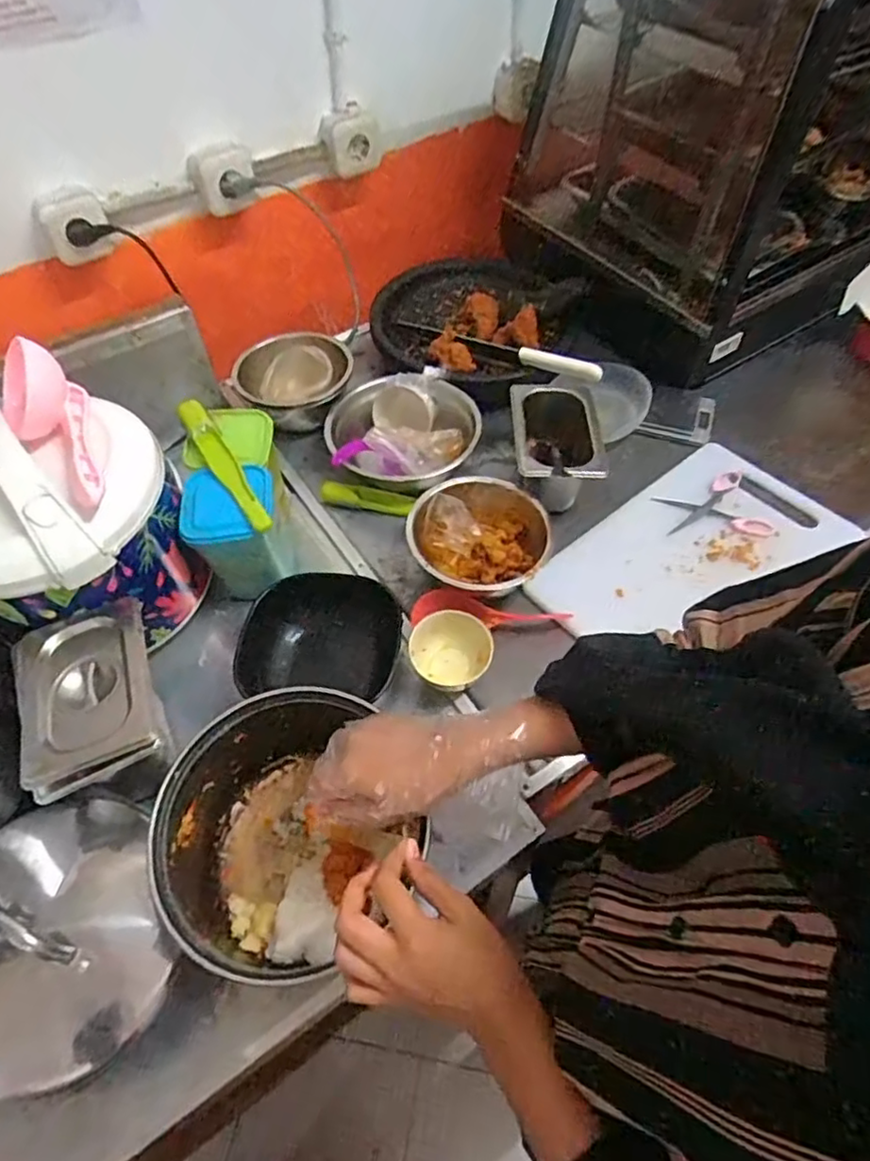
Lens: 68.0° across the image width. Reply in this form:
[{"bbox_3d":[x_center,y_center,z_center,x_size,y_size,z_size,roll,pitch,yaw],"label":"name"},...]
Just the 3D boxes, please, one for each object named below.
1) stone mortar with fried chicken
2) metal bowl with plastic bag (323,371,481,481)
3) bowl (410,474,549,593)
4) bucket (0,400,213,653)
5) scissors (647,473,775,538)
[{"bbox_3d":[0.050,-0.421,1.067,0.301,0.093,0.287,25,59,18],"label":"stone mortar with fried chicken"},{"bbox_3d":[-0.044,-0.210,0.910,0.208,0.083,0.178,-13,55,-8],"label":"metal bowl with plastic bag"},{"bbox_3d":[0.054,-0.051,0.801,0.160,0.076,0.179,18,57,13],"label":"bowl"},{"bbox_3d":[-0.387,-0.047,0.695,0.224,0.231,0.190,-16,56,-10],"label":"bucket"},{"bbox_3d":[0.379,-0.099,0.890,0.136,0.006,0.118,-9,55,-5],"label":"scissors"}]

